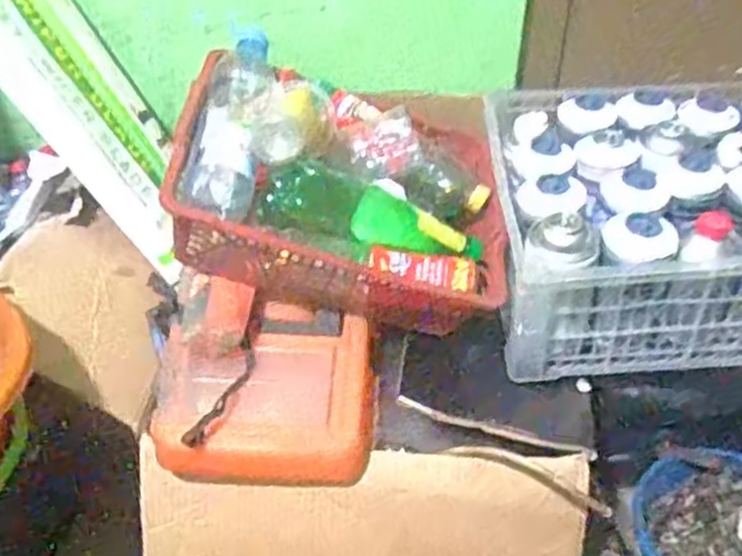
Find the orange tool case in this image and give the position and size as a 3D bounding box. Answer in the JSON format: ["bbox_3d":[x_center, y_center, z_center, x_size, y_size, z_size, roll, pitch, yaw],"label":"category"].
[{"bbox_3d":[-0.096,0.099,0.727,0.212,0.053,0.179,8,60,-8],"label":"orange tool case"}]

